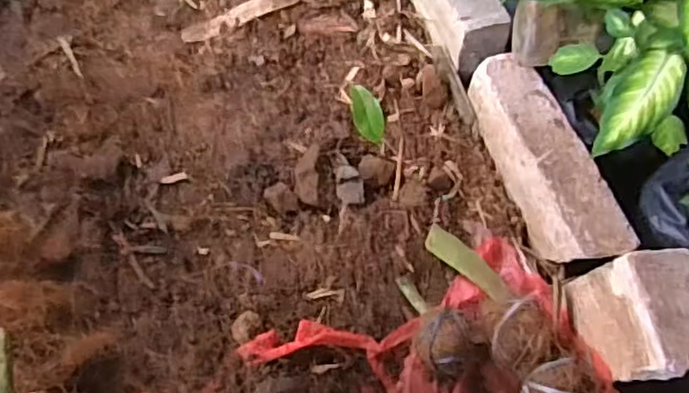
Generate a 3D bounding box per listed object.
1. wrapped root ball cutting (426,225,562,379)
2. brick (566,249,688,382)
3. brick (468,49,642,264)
[{"bbox_3d":[0.193,0.122,0.852,0.091,0.070,0.239,-25,49,-11],"label":"wrapped root ball cutting"},{"bbox_3d":[0.367,0.147,0.779,0.119,0.115,0.139,-9,70,-5],"label":"brick"},{"bbox_3d":[0.269,-0.046,0.873,0.077,0.118,0.301,-21,71,-9],"label":"brick"}]

